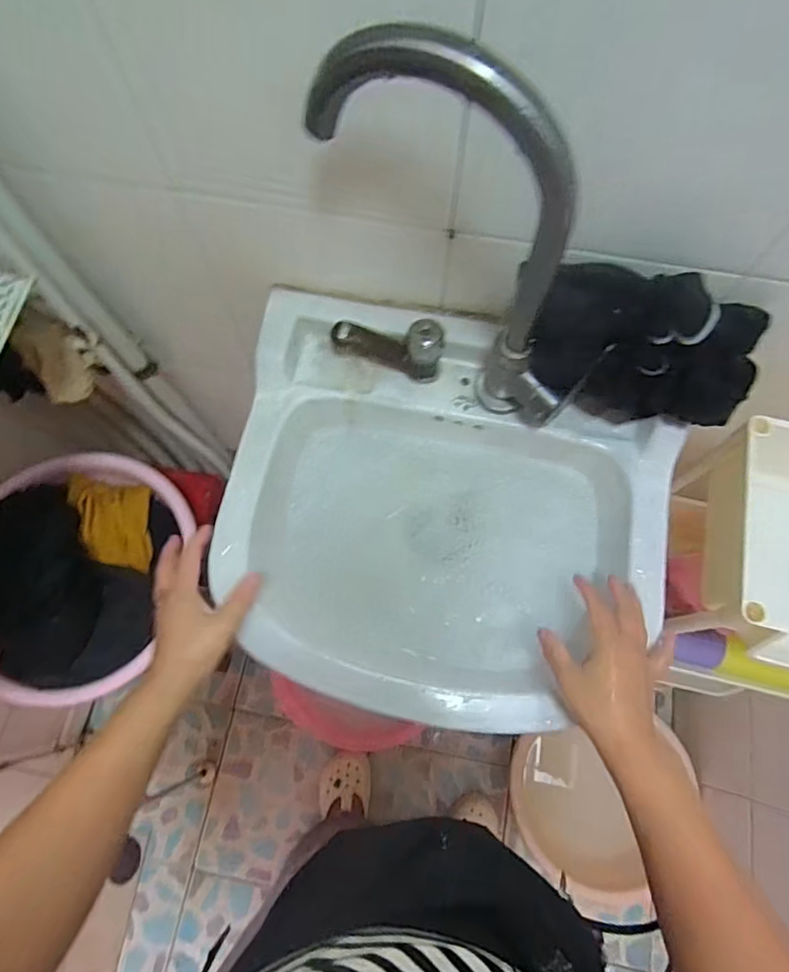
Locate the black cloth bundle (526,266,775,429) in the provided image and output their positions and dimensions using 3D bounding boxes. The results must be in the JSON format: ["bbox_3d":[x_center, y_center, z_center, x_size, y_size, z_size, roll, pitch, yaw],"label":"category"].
[{"bbox_3d":[0.233,-0.119,0.512,0.201,0.140,0.087,9,71,3],"label":"black cloth bundle"}]

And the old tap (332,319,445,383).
[{"bbox_3d":[-0.007,-0.145,0.596,0.115,0.068,0.035,8,71,2],"label":"old tap"}]

